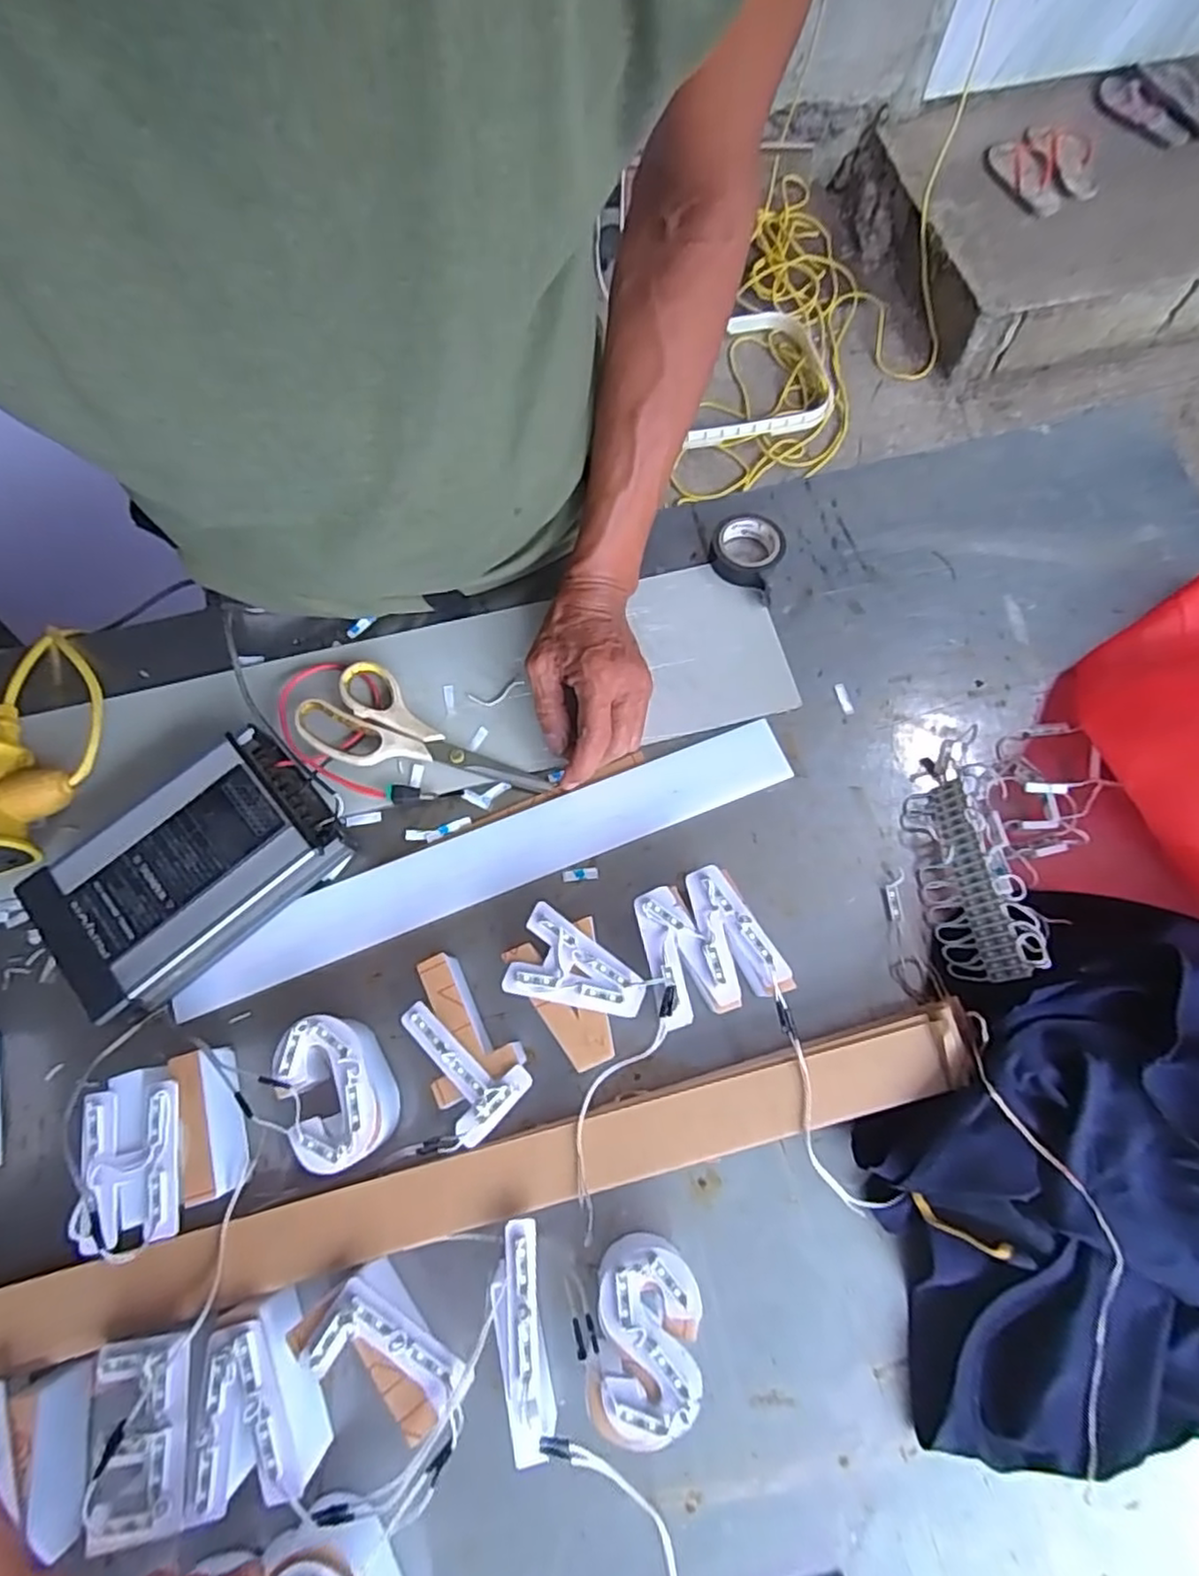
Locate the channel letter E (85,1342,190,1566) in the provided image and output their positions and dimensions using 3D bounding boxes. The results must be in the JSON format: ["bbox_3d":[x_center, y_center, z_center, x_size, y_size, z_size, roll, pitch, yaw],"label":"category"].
[{"bbox_3d":[-0.235,0.335,0.351,0.046,0.027,0.083,-8,73,-2],"label":"channel letter E"}]

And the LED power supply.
[{"bbox_3d":[-0.273,0.054,0.463,0.181,0.051,0.116,-41,76,-11],"label":"LED power supply"}]

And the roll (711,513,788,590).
[{"bbox_3d":[0.116,-0.189,0.549,0.057,0.025,0.060,0,73,1],"label":"roll"}]

